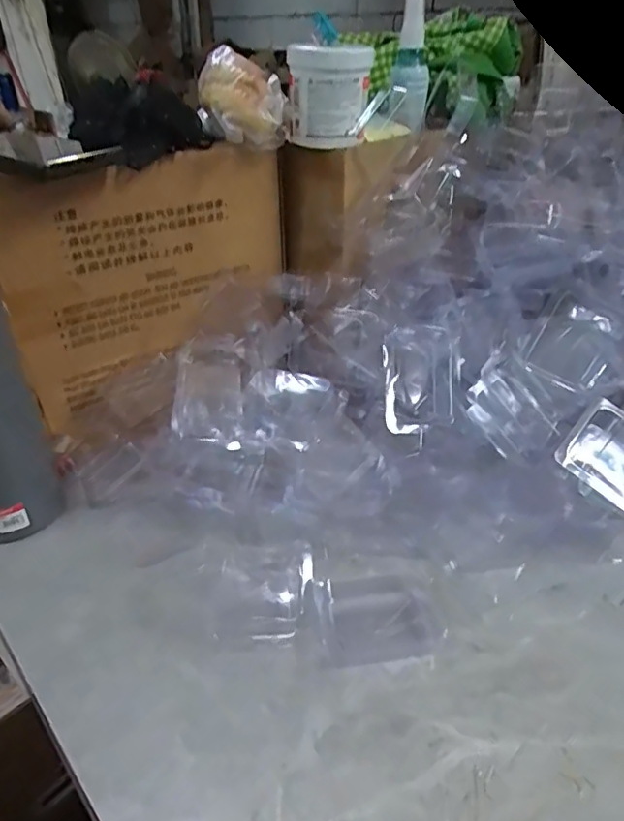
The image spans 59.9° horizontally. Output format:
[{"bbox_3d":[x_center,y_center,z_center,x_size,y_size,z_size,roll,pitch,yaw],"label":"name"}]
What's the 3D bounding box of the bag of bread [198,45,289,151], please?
[{"bbox_3d":[-0.062,-0.276,0.484,0.076,0.069,0.092,-4,34,-6],"label":"bag of bread"}]

